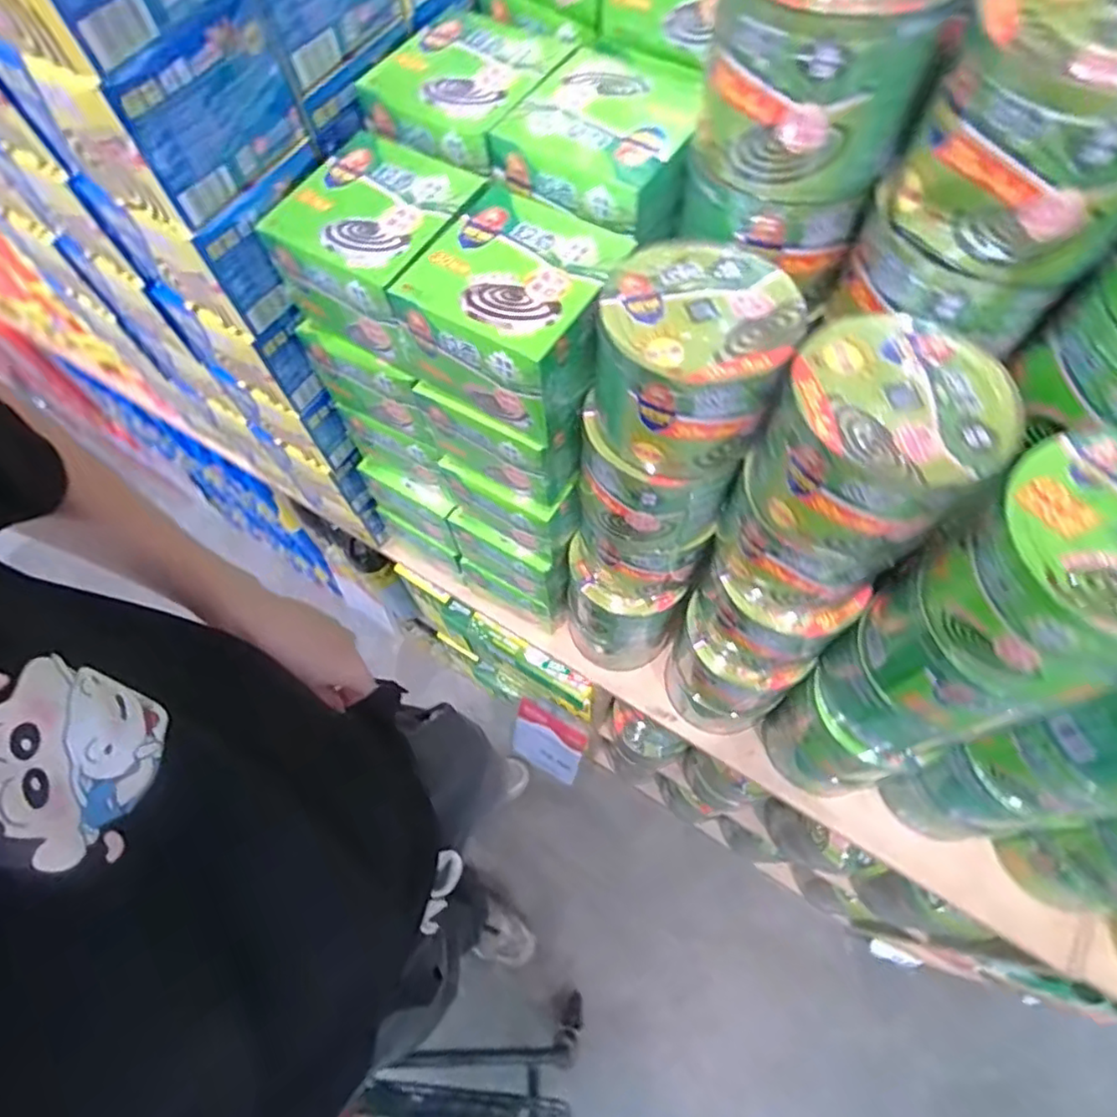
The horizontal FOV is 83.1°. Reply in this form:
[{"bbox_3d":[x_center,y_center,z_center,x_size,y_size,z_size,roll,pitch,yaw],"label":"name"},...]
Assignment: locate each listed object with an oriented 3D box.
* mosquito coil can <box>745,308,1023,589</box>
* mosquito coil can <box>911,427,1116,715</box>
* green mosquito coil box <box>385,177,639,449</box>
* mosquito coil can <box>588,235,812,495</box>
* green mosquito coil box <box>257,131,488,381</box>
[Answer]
[{"bbox_3d":[0.213,-0.074,0.442,0.129,0.120,0.132,41,72,18],"label":"mosquito coil can"},{"bbox_3d":[0.322,0.012,0.398,0.135,0.115,0.131,-22,66,-9],"label":"mosquito coil can"},{"bbox_3d":[-0.031,-0.193,0.504,0.136,0.099,0.136,31,69,15],"label":"green mosquito coil box"},{"bbox_3d":[0.094,-0.142,0.470,0.134,0.106,0.132,0,65,1],"label":"mosquito coil can"},{"bbox_3d":[-0.148,-0.260,0.541,0.135,0.101,0.137,28,68,13],"label":"green mosquito coil box"}]

